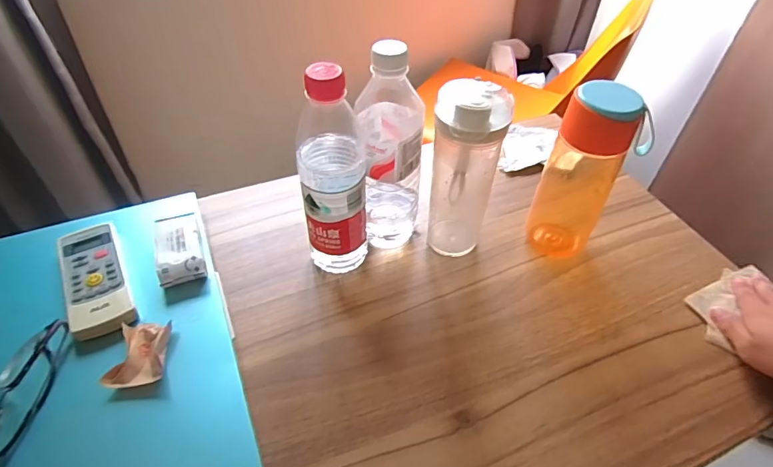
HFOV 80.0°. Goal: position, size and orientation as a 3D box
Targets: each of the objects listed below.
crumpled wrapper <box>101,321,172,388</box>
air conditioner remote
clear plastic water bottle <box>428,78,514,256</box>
[{"bbox_3d":[-0.216,0.105,0.404,0.043,0.014,0.056,-2,47,-3],"label":"crumpled wrapper"},{"bbox_3d":[-0.286,0.043,0.454,0.053,0.018,0.134,-22,51,-20],"label":"air conditioner remote"},{"bbox_3d":[0.080,-0.063,0.482,0.066,0.191,0.085,9,47,7],"label":"clear plastic water bottle"}]

